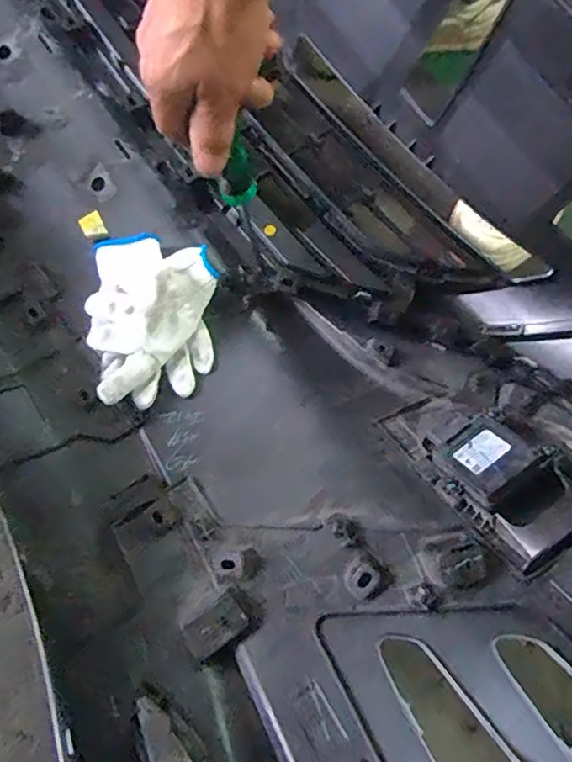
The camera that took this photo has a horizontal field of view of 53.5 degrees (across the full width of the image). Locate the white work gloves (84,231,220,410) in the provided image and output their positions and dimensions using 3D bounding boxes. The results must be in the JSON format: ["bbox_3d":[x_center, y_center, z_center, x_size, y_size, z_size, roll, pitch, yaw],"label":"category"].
[{"bbox_3d":[-0.145,-0.067,0.590,0.140,0.065,0.185,5,78,2],"label":"white work gloves"}]

